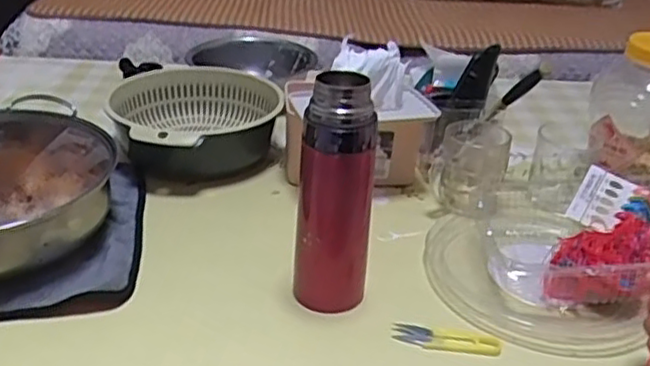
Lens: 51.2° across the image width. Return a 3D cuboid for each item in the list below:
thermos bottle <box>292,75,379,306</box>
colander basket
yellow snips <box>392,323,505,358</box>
[{"bbox_3d":[0.011,0.014,0.600,0.058,0.218,0.051,11,29,13],"label":"thermos bottle"},{"bbox_3d":[-0.161,-0.075,0.885,0.209,0.079,0.219,-9,31,-22],"label":"colander basket"},{"bbox_3d":[0.108,0.139,0.601,0.093,0.008,0.023,6,28,5],"label":"yellow snips"}]

